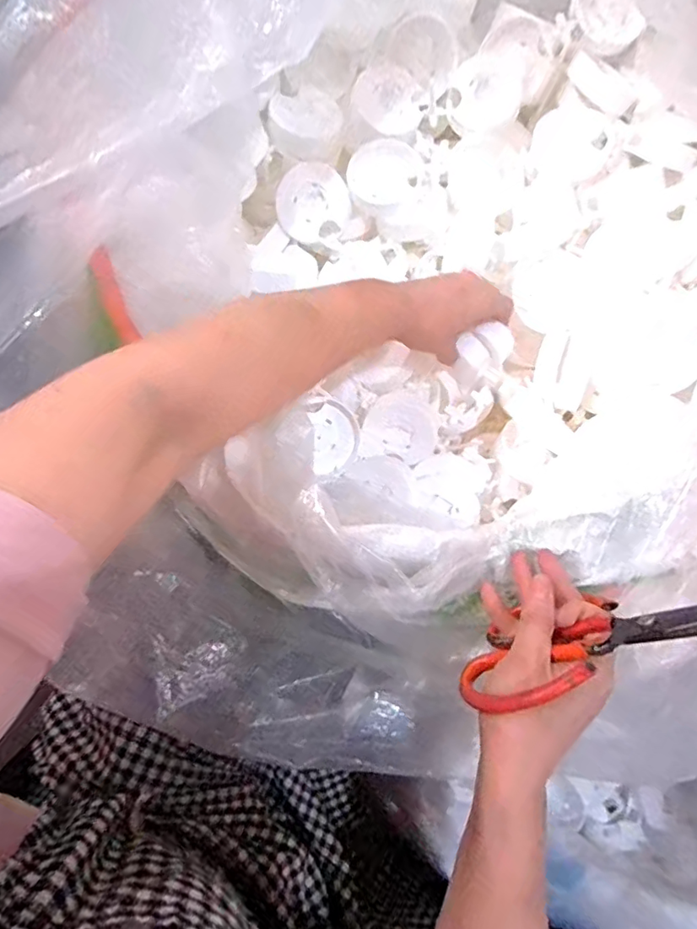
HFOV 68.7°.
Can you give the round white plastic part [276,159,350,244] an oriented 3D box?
[{"bbox_3d":[-0.036,-0.260,0.510,0.070,0.013,0.070,1,112,1],"label":"round white plastic part"}]

